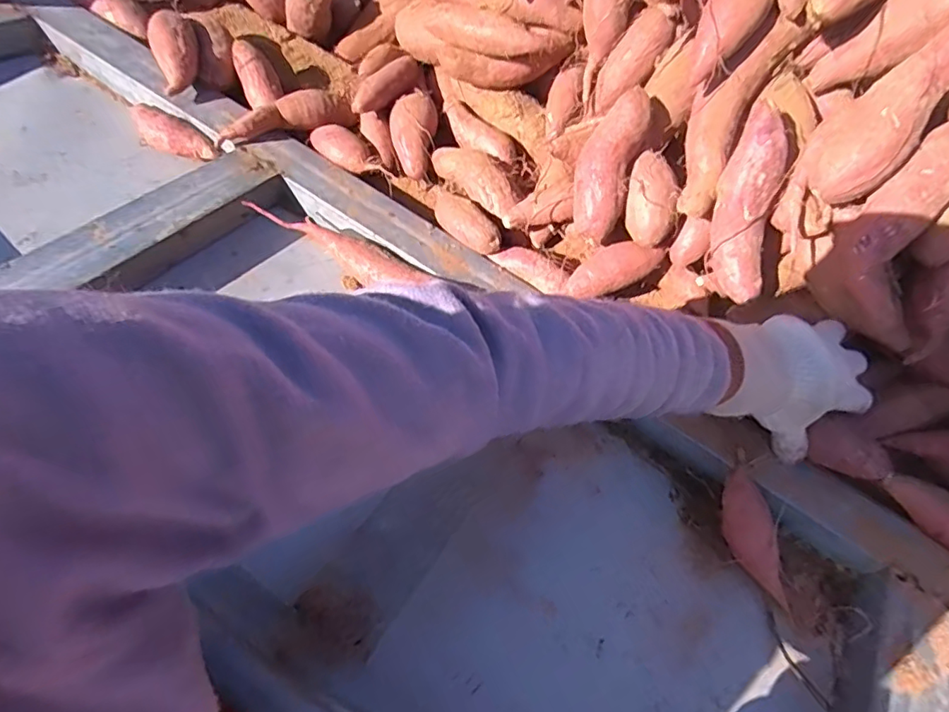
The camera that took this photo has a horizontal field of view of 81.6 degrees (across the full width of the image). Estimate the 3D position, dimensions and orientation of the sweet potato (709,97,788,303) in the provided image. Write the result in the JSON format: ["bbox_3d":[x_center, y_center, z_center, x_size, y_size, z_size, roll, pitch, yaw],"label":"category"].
[{"bbox_3d":[0.230,-0.129,0.470,0.043,0.159,0.036,-1,24,0],"label":"sweet potato"}]

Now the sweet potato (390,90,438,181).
[{"bbox_3d":[-0.067,-0.243,0.594,0.046,0.032,0.096,3,79,2],"label":"sweet potato"}]

